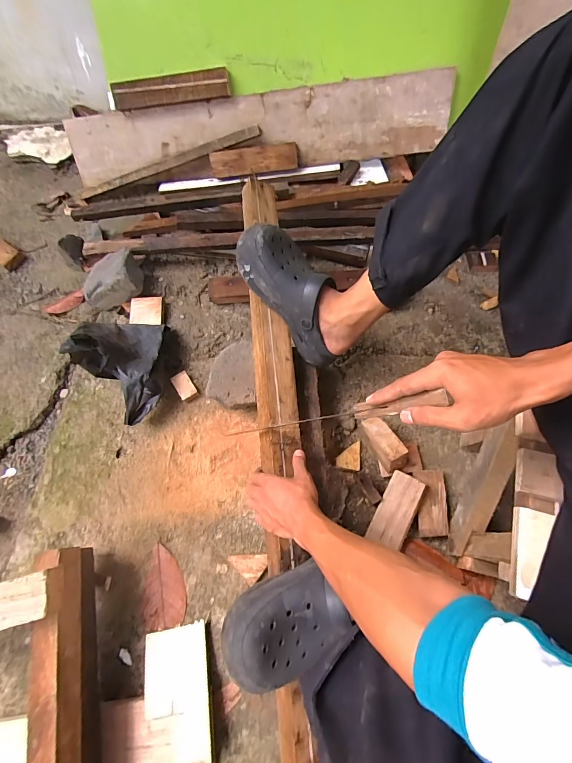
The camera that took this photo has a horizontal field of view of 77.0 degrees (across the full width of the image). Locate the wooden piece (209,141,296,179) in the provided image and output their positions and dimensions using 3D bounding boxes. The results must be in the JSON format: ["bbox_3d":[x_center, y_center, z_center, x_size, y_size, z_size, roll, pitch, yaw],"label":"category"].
[{"bbox_3d":[-0.087,-0.595,0.965,0.231,0.061,0.015,-4,39,6],"label":"wooden piece"}]

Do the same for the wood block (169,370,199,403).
[{"bbox_3d":[-0.223,0.012,0.792,0.038,0.027,0.068,-32,70,-10],"label":"wood block"}]

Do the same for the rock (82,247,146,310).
[{"bbox_3d":[-0.420,-0.250,0.872,0.145,0.096,0.110,-9,68,-1],"label":"rock"}]

